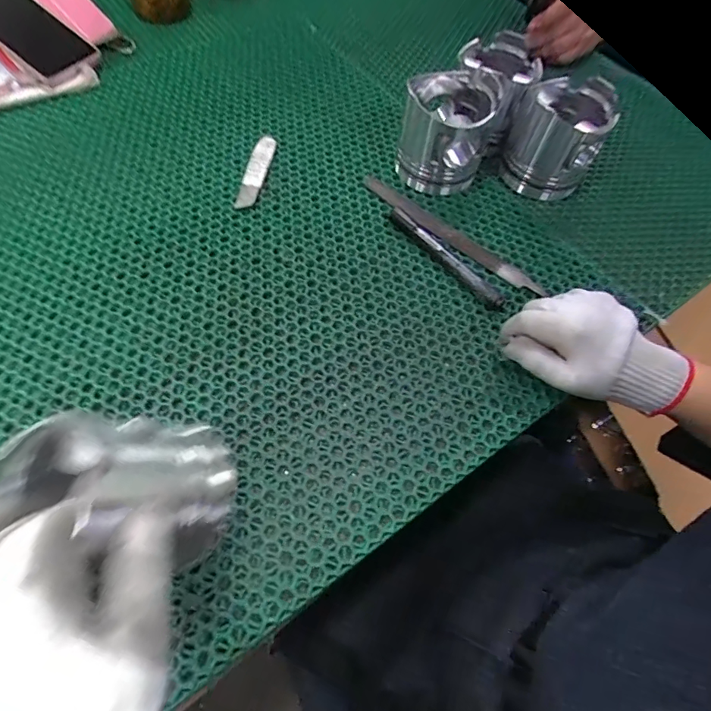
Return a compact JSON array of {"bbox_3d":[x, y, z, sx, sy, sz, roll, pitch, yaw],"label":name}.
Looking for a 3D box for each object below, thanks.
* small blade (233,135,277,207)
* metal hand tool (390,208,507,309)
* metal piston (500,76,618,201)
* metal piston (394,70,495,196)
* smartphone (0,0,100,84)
[{"bbox_3d":[-0.108,-0.204,0.486,0.025,0.012,0.108,10,61,2],"label":"small blade"},{"bbox_3d":[0.089,-0.100,0.439,0.020,0.015,0.147,-36,69,-21],"label":"metal hand tool"},{"bbox_3d":[0.225,-0.247,0.494,0.092,0.082,0.117,28,63,11],"label":"metal piston"},{"bbox_3d":[0.095,-0.246,0.478,0.087,0.092,0.099,12,61,3],"label":"metal piston"},{"bbox_3d":[-0.397,-0.398,0.542,0.168,0.015,0.081,41,71,5],"label":"smartphone"}]

